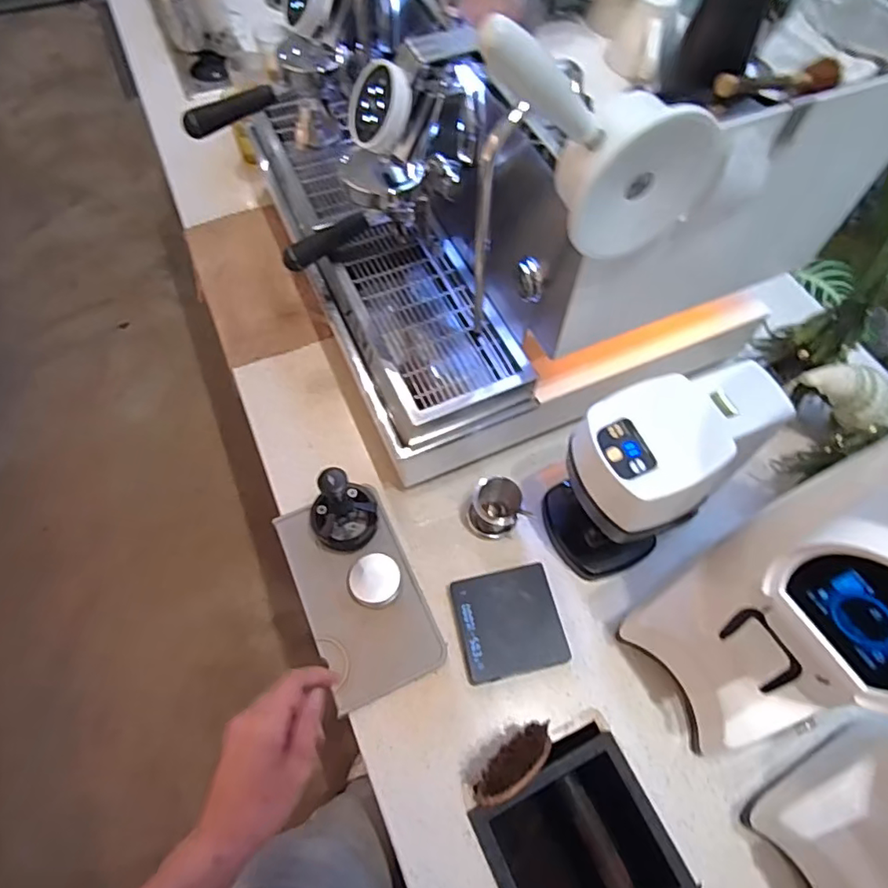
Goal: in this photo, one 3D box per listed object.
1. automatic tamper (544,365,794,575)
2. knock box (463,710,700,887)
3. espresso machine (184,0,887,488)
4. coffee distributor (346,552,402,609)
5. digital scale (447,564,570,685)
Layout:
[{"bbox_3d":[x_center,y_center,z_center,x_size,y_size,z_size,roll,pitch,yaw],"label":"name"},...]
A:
[{"bbox_3d":[0.236,0.032,0.659,0.192,0.263,0.134,-22,63,-13],"label":"automatic tamper"},{"bbox_3d":[0.139,0.459,0.663,0.180,0.179,0.187,-24,65,-13],"label":"knock box"},{"bbox_3d":[0.044,-0.417,0.734,0.543,0.458,0.718,-27,65,-14],"label":"espresso machine"},{"bbox_3d":[-0.088,0.171,0.721,0.065,0.028,0.069,0,60,-1],"label":"coffee distributor"},{"bbox_3d":[0.080,0.221,0.698,0.122,0.026,0.122,-10,61,-7],"label":"digital scale"}]

